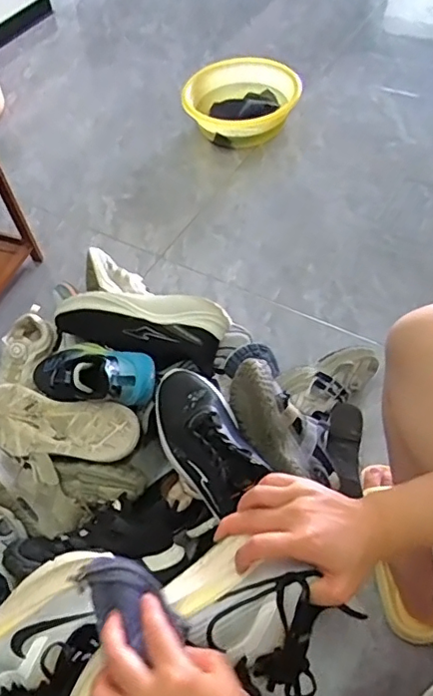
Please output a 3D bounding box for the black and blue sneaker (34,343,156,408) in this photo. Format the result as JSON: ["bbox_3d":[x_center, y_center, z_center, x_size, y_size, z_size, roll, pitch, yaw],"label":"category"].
[{"bbox_3d":[-0.209,0.031,0.903,0.237,0.081,0.107,2,53,30],"label":"black and blue sneaker"}]

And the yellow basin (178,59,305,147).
[{"bbox_3d":[0.062,-0.643,1.478,0.281,0.123,0.268,-3,55,4],"label":"yellow basin"}]

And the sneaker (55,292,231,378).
[{"bbox_3d":[-0.131,-0.034,0.913,0.294,0.102,0.080,10,57,9],"label":"sneaker"}]

